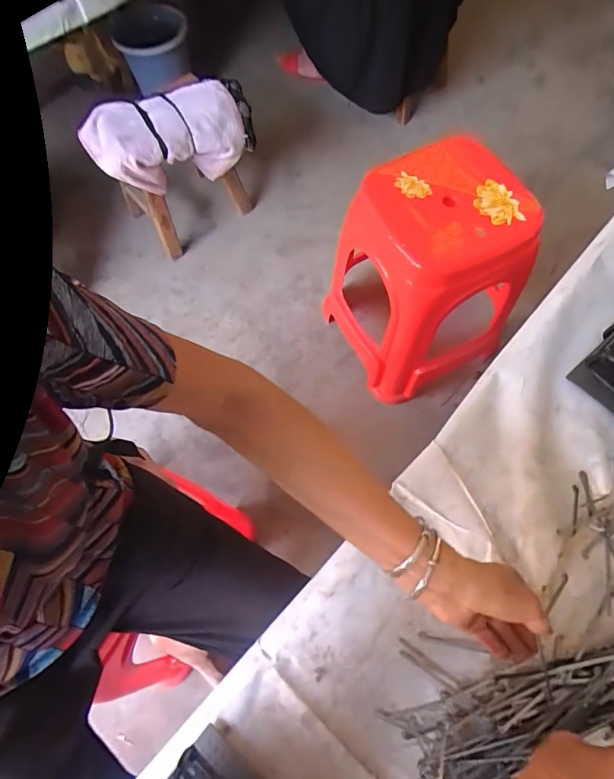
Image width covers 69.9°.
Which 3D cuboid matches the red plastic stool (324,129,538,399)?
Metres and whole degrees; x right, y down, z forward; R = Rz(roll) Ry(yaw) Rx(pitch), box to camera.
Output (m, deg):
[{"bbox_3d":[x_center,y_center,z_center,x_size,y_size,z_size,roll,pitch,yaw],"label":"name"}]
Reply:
[{"bbox_3d":[0.276,-0.252,1.038,0.348,0.457,0.364,-27,70,-9],"label":"red plastic stool"}]

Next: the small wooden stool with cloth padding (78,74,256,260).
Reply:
[{"bbox_3d":[-0.374,-0.666,1.313,0.441,0.348,0.231,-30,70,-10],"label":"small wooden stool with cloth padding"}]

